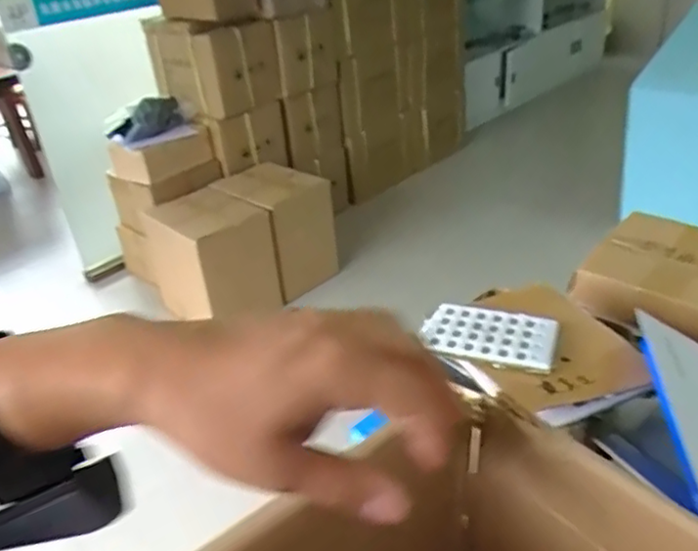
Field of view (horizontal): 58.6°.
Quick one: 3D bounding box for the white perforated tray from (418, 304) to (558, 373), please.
[{"bbox_3d":[0.170,0.073,0.757,0.156,0.013,0.098,9,33,22],"label":"white perforated tray"}]

